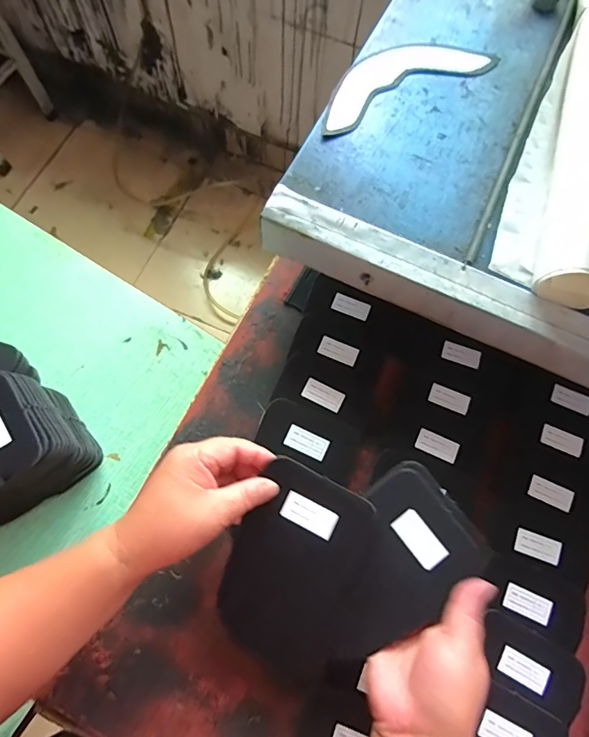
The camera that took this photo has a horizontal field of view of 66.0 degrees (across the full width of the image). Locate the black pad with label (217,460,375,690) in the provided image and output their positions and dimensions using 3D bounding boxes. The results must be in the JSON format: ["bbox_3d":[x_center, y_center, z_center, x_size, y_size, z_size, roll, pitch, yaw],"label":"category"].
[{"bbox_3d":[0.000,0.161,0.359,0.098,0.011,0.154,22,89,12],"label":"black pad with label"}]

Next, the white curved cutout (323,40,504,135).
[{"bbox_3d":[0.103,-0.294,0.455,0.197,0.005,0.075,-27,74,-11],"label":"white curved cutout"}]

